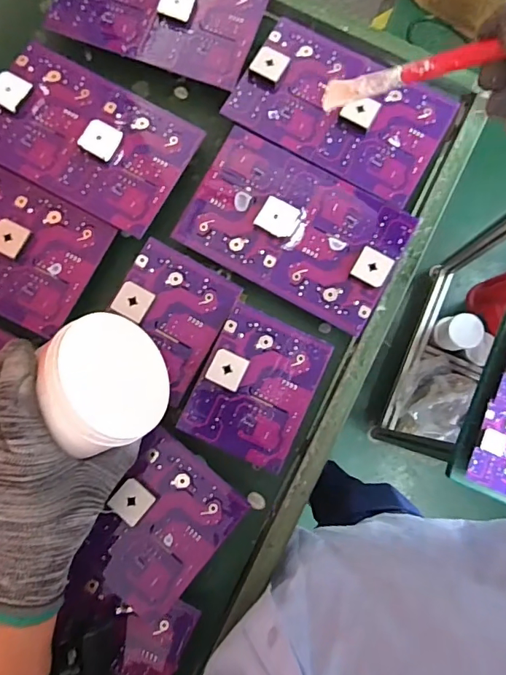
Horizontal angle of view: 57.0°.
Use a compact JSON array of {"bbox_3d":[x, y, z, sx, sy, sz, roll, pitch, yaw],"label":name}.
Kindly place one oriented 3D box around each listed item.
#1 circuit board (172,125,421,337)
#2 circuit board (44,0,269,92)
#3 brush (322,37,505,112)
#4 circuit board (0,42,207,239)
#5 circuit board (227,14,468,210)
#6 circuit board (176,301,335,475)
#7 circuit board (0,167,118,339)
[{"bbox_3d":[0.040,-0.104,0.439,0.198,0.016,0.126,28,84,4],"label":"circuit board"},{"bbox_3d":[-0.091,-0.336,0.469,0.196,0.015,0.127,19,82,-1],"label":"circuit board"},{"bbox_3d":[0.166,-0.188,0.297,0.285,0.017,0.019,8,81,42],"label":"brush"},{"bbox_3d":[-0.162,-0.195,0.452,0.194,0.020,0.124,29,84,4],"label":"circuit board"},{"bbox_3d":[0.090,-0.230,0.459,0.200,0.016,0.139,27,80,4],"label":"circuit board"},{"bbox_3d":[0.005,0.044,0.420,0.100,0.019,0.124,24,84,4],"label":"circuit board"},{"bbox_3d":[-0.241,-0.093,0.435,0.190,0.023,0.125,27,84,4],"label":"circuit board"}]

